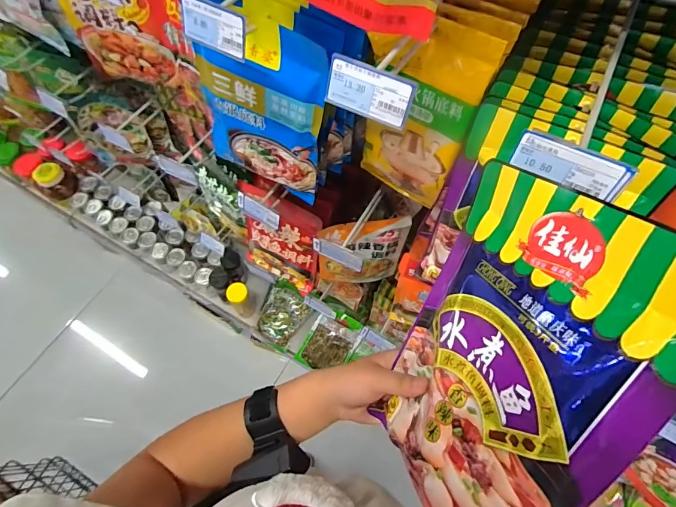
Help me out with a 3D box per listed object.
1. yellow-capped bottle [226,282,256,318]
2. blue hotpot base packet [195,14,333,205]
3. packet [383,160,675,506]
[{"bbox_3d":[-0.324,0.163,1.326,0.064,0.194,0.069,0,63,-1],"label":"yellow-capped bottle"},{"bbox_3d":[-0.107,-0.190,0.543,0.179,0.250,0.021,24,57,6],"label":"blue hotpot base packet"},{"bbox_3d":[0.104,0.075,0.267,0.018,0.243,0.179,14,22,-24],"label":"packet"}]

